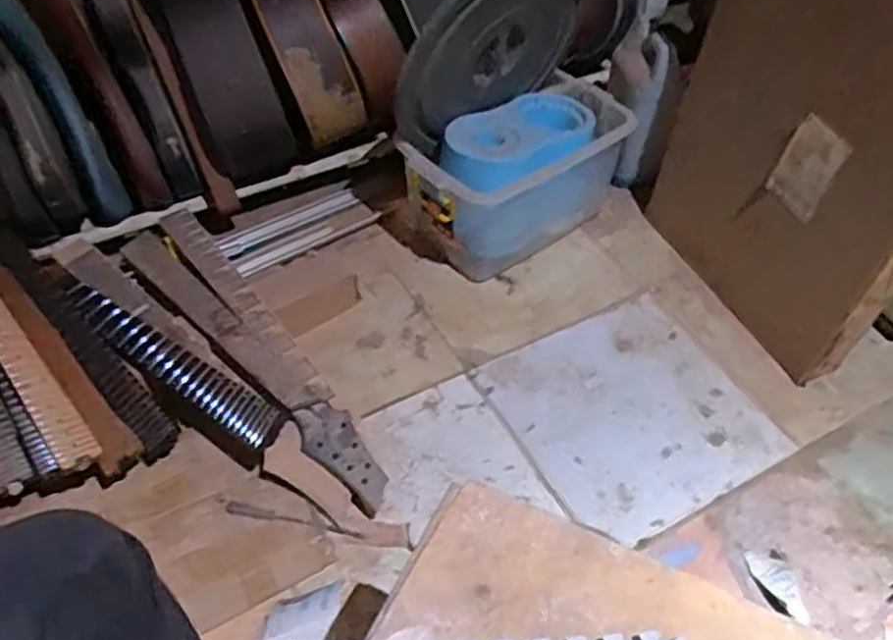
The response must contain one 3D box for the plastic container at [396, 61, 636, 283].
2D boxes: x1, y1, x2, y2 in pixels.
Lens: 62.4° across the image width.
[{"bbox_3d":[0.152,-0.285,1.463,0.456,0.233,0.222,-24,54,-20],"label":"plastic container"}]

